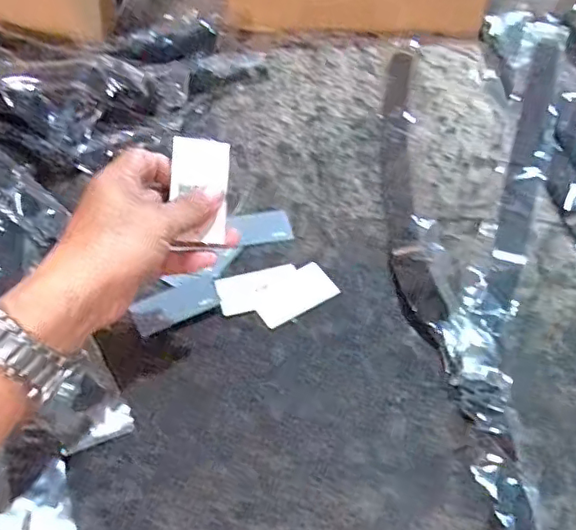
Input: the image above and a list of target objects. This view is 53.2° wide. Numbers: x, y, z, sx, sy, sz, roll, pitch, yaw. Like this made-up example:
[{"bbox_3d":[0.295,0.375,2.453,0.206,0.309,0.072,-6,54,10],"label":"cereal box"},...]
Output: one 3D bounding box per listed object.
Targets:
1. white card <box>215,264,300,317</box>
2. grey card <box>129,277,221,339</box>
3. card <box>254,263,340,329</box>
[{"bbox_3d":[-0.024,0.021,0.492,0.070,0.004,0.040,-13,53,-11],"label":"white card"},{"bbox_3d":[-0.092,0.032,0.477,0.073,0.005,0.035,-23,57,-25],"label":"grey card"},{"bbox_3d":[0.005,0.024,0.491,0.071,0.004,0.039,-27,57,-21],"label":"card"}]

